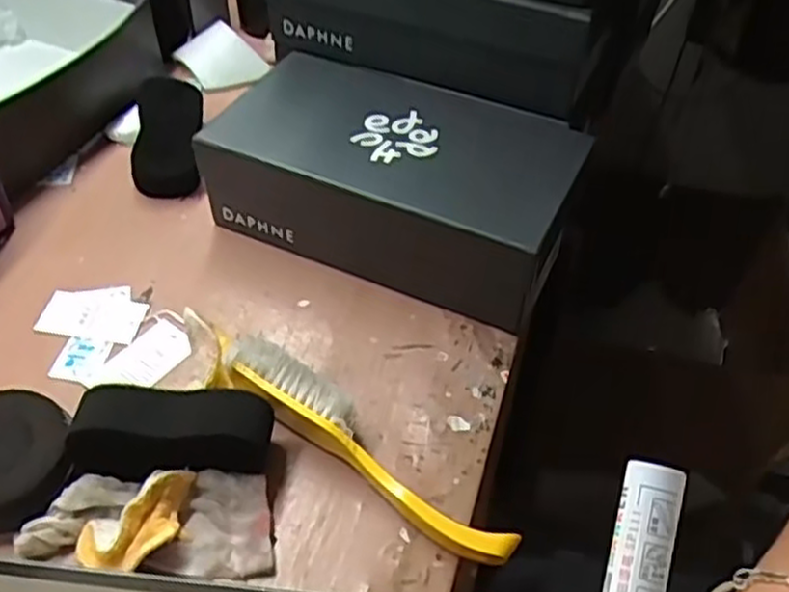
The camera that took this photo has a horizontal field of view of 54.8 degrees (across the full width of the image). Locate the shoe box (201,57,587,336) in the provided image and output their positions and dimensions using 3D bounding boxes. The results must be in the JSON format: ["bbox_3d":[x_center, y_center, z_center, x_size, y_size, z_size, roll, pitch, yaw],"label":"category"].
[{"bbox_3d":[0.000,-0.100,0.657,0.284,0.106,0.156,20,51,16],"label":"shoe box"}]

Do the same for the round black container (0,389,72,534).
[{"bbox_3d":[-0.257,0.108,0.502,0.086,0.042,0.087,1,48,-1],"label":"round black container"}]

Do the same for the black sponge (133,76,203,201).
[{"bbox_3d":[-0.217,-0.154,0.725,0.063,0.031,0.125,-3,69,-4],"label":"black sponge"}]

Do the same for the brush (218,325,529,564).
[{"bbox_3d":[-0.038,0.094,0.514,0.268,0.052,0.045,30,54,23],"label":"brush"}]

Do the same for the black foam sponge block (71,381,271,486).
[{"bbox_3d":[-0.143,0.092,0.501,0.123,0.058,0.044,-2,48,-2],"label":"black foam sponge block"}]

